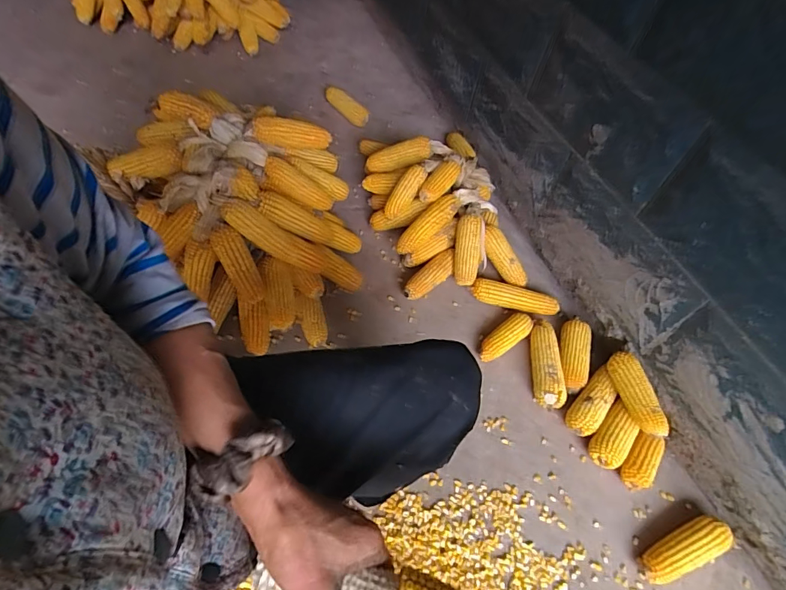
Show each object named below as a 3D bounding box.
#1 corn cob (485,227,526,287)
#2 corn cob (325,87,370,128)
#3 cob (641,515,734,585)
[{"bbox_3d":[0.268,-0.091,1.051,0.047,0.046,0.158,-31,91,-23],"label":"corn cob"},{"bbox_3d":[-0.145,-0.605,1.391,0.058,0.054,0.194,-33,65,-26],"label":"corn cob"},{"bbox_3d":[0.511,0.449,0.764,0.171,0.058,0.059,-18,59,-16],"label":"cob"}]

